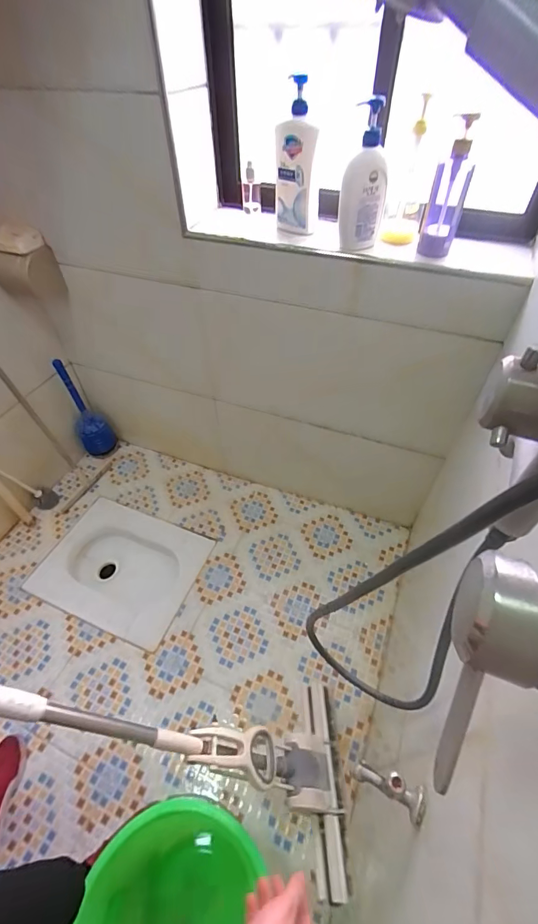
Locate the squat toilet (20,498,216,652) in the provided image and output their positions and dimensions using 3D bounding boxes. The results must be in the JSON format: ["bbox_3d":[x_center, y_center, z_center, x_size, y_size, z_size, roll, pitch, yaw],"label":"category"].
[{"bbox_3d":[-0.528,0.413,1.462,0.552,0.137,0.421,16,51,14],"label":"squat toilet"}]

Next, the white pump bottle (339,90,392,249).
[{"bbox_3d":[0.194,-0.563,0.793,0.087,0.245,0.058,11,50,10],"label":"white pump bottle"}]

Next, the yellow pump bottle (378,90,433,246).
[{"bbox_3d":[0.294,-0.598,0.824,0.078,0.245,0.086,16,51,14],"label":"yellow pump bottle"}]

